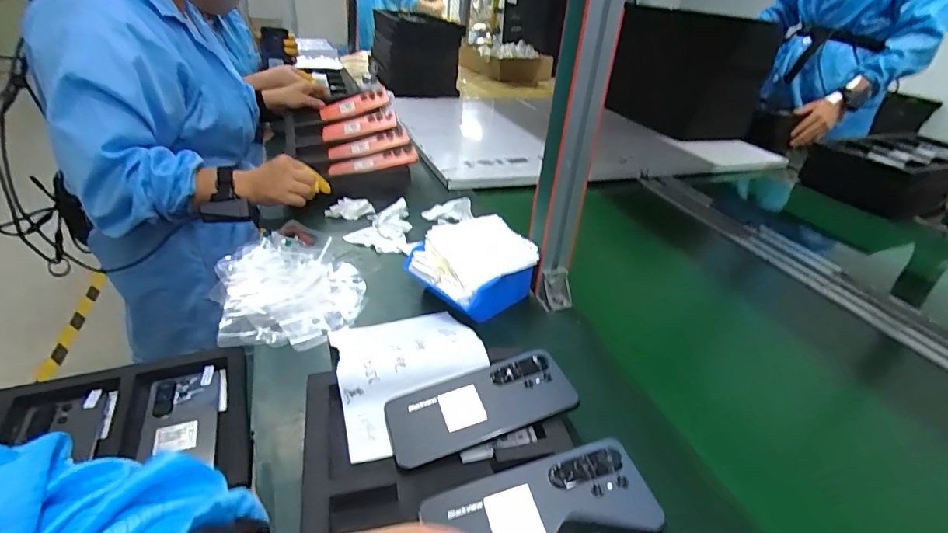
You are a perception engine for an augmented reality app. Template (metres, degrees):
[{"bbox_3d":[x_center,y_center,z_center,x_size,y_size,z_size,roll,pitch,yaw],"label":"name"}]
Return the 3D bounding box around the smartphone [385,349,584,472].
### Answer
[{"bbox_3d":[0.005,0.125,0.440,0.166,0.006,0.076,-17,36,-11],"label":"smartphone"}]

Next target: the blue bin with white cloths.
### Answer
[{"bbox_3d":[-0.003,0.004,0.618,0.130,0.082,0.140,-23,42,-39],"label":"blue bin with white cloths"}]

